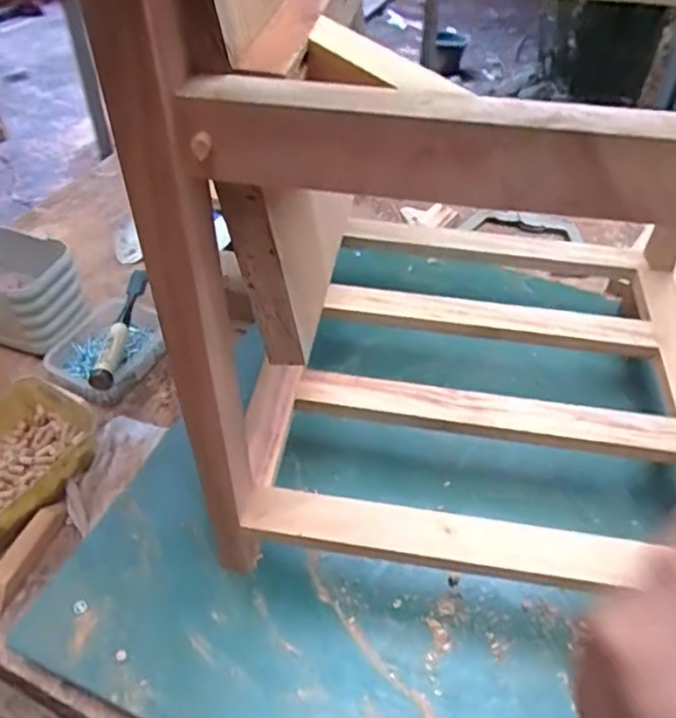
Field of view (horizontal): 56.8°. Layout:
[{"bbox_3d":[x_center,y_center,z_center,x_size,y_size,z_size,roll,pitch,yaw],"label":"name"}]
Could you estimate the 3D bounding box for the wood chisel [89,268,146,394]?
[{"bbox_3d":[-0.263,-0.036,0.756,0.028,0.031,0.190,3,46,0],"label":"wood chisel"}]

